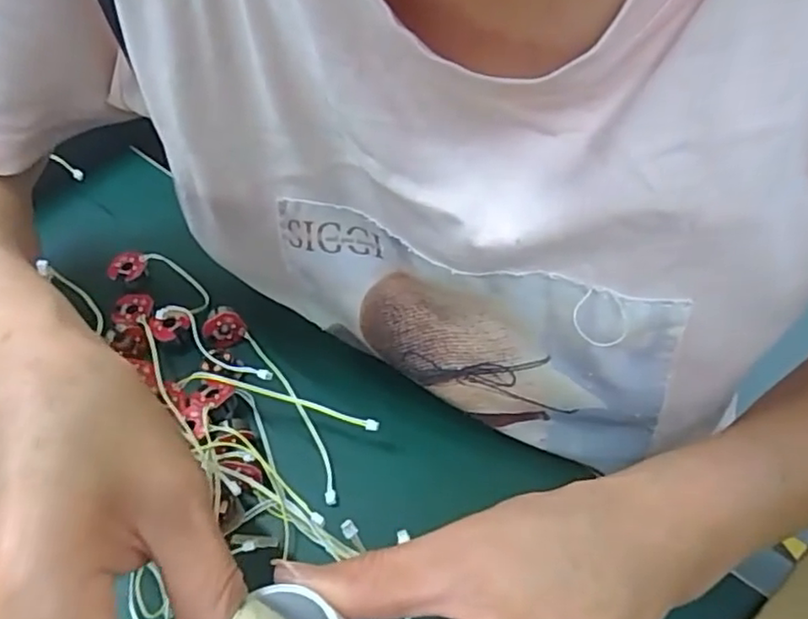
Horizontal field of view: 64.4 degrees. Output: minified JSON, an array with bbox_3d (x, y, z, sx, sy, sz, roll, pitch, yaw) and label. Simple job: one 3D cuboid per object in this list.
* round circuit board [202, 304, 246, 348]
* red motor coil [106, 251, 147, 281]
[{"bbox_3d":[-0.091,0.009,0.323,0.019,0.019,0.010,-52,30,9],"label":"round circuit board"},{"bbox_3d":[-0.151,-0.024,0.350,0.019,0.004,0.017,11,69,5],"label":"red motor coil"}]

